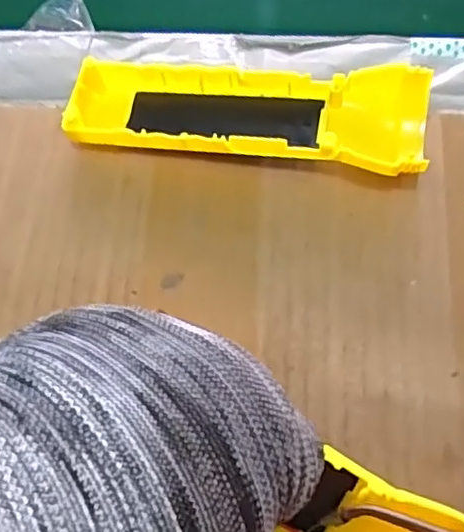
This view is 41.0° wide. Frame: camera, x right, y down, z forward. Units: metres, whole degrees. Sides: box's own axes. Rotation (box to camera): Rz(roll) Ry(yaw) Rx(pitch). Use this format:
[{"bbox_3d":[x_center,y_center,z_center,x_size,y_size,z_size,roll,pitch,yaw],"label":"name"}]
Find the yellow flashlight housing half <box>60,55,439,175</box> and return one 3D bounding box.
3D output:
[{"bbox_3d":[0.006,-0.069,0.287,0.160,0.026,0.051,10,69,7],"label":"yellow flashlight housing half"}]

